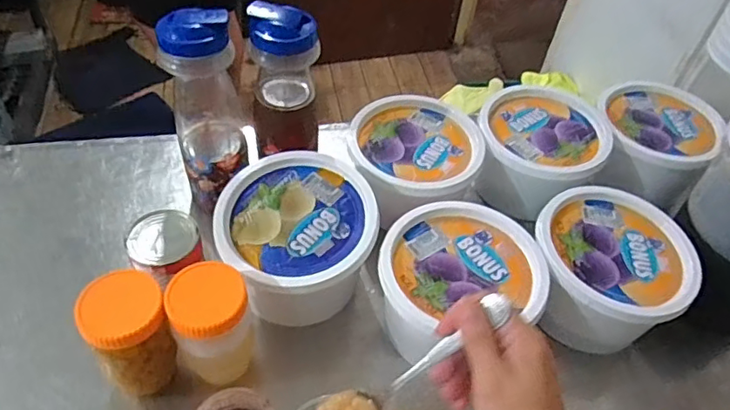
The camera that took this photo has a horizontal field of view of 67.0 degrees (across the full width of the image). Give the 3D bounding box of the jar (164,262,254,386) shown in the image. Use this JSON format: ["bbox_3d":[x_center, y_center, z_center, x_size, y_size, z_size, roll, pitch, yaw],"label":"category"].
[{"bbox_3d":[-0.144,0.117,0.528,0.068,0.116,0.067,3,48,-4],"label":"jar"}]

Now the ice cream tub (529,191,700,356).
[{"bbox_3d":[0.272,0.073,0.631,0.170,0.104,0.173,24,51,15],"label":"ice cream tub"}]

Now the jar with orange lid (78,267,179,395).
[{"bbox_3d":[-0.216,0.130,0.522,0.066,0.147,0.062,3,48,-4],"label":"jar with orange lid"}]

